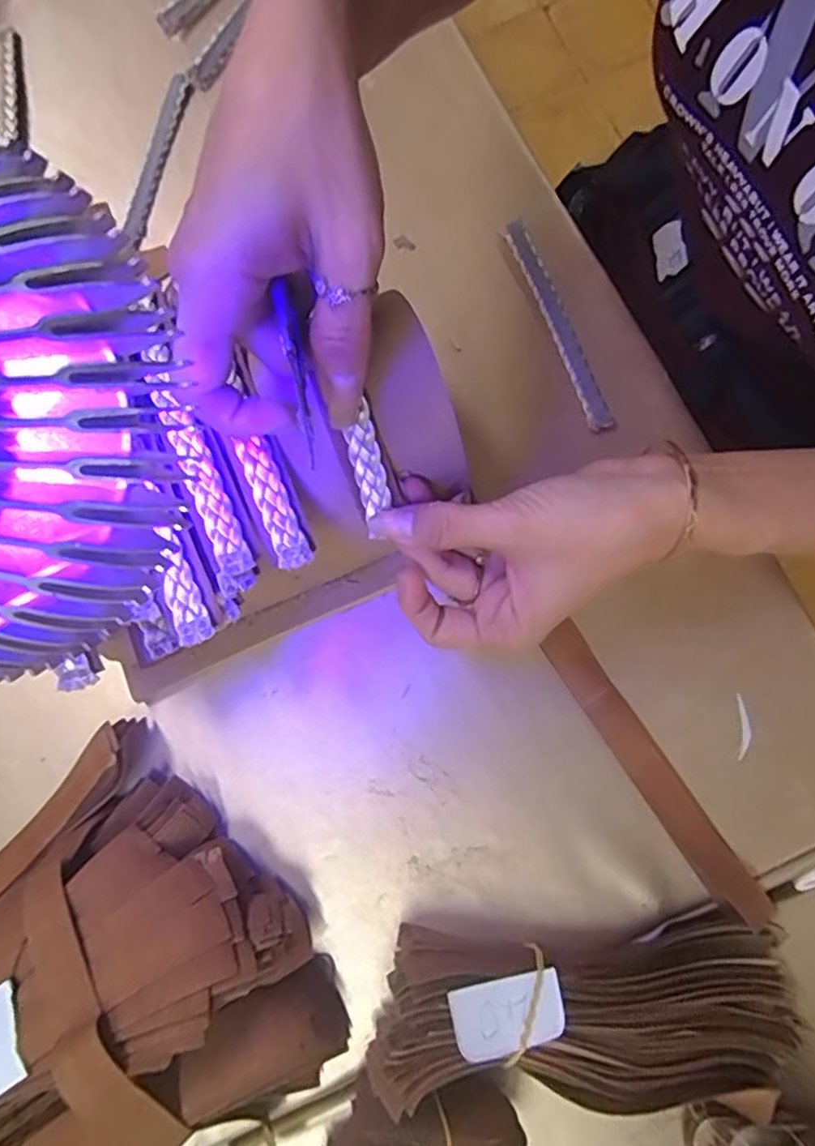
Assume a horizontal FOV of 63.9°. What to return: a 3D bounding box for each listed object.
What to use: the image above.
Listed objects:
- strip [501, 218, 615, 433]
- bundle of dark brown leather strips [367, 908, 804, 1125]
[{"bbox_3d":[0.089,-0.147,0.384,0.015,0.005,0.142,-20,78,-3],"label":"strip"},{"bbox_3d":[0.078,0.196,0.292,0.183,0.048,0.064,-2,78,1],"label":"bundle of dark brown leather strips"}]

